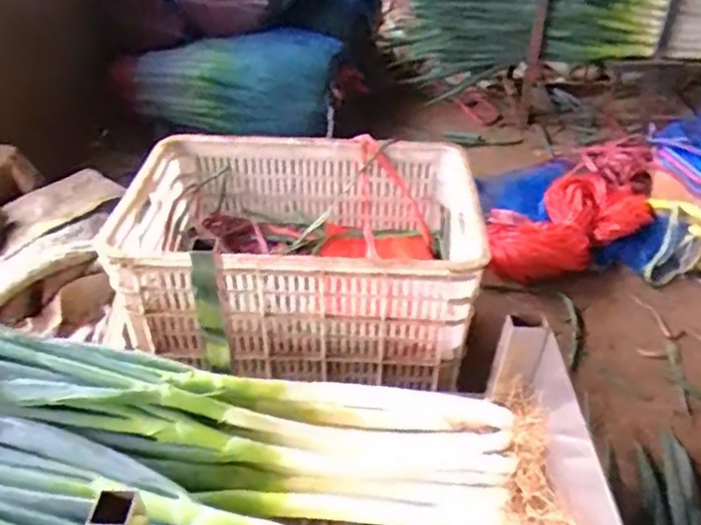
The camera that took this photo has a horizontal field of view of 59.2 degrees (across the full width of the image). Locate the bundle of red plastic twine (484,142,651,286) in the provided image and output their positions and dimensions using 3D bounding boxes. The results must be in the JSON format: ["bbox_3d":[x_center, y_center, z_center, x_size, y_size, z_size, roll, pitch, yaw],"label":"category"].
[{"bbox_3d":[0.534,-0.135,1.382,0.636,0.076,0.251,-30,48,-34],"label":"bundle of red plastic twine"}]

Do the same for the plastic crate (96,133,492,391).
[{"bbox_3d":[-0.073,-0.019,0.992,0.518,0.217,0.357,5,38,4],"label":"plastic crate"}]

